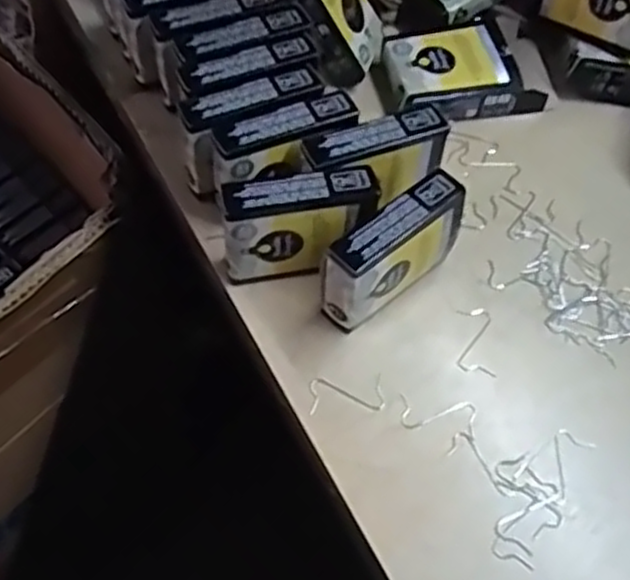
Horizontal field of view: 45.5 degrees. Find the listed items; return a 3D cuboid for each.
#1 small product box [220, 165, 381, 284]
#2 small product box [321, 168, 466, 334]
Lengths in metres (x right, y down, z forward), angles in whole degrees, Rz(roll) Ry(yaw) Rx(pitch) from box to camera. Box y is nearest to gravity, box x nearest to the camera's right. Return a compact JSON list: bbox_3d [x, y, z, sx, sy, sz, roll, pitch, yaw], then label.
[{"bbox_3d":[-0.008,-0.029,0.365,0.071,0.060,0.024,-9,60,-10],"label":"small product box"},{"bbox_3d":[0.037,-0.017,0.359,0.073,0.058,0.022,-35,67,-22],"label":"small product box"}]

